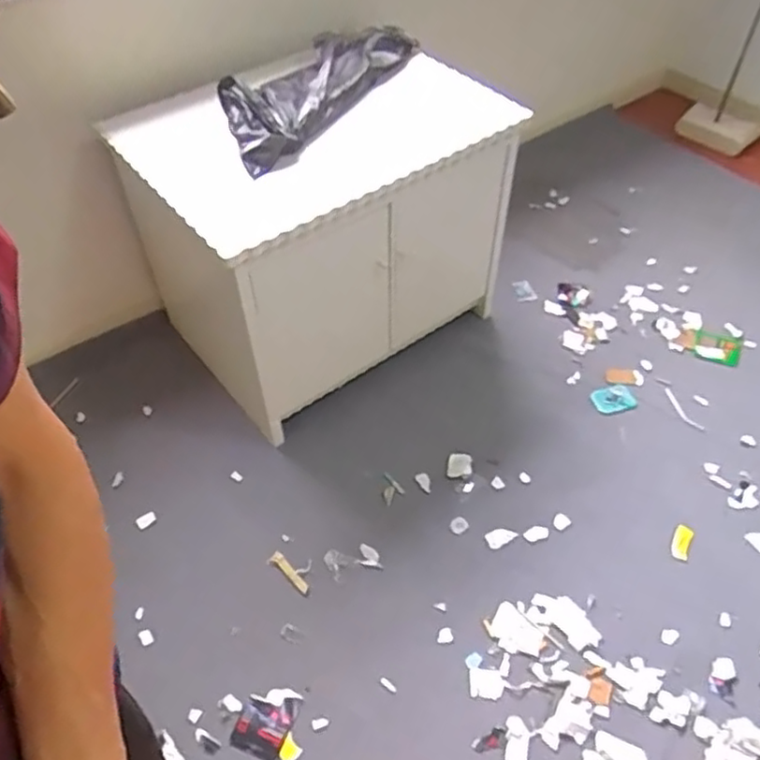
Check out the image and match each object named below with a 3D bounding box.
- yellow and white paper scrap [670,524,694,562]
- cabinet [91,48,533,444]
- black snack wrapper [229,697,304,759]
[{"bbox_3d":[0.675,0.363,1.495,0.039,0.013,0.092,18,53,19],"label":"yellow and white paper scrap"},{"bbox_3d":[-0.152,-0.427,1.747,0.843,0.587,0.663,-33,56,-24],"label":"cabinet"},{"bbox_3d":[-0.220,0.657,1.276,0.103,0.010,0.115,14,52,16],"label":"black snack wrapper"}]

